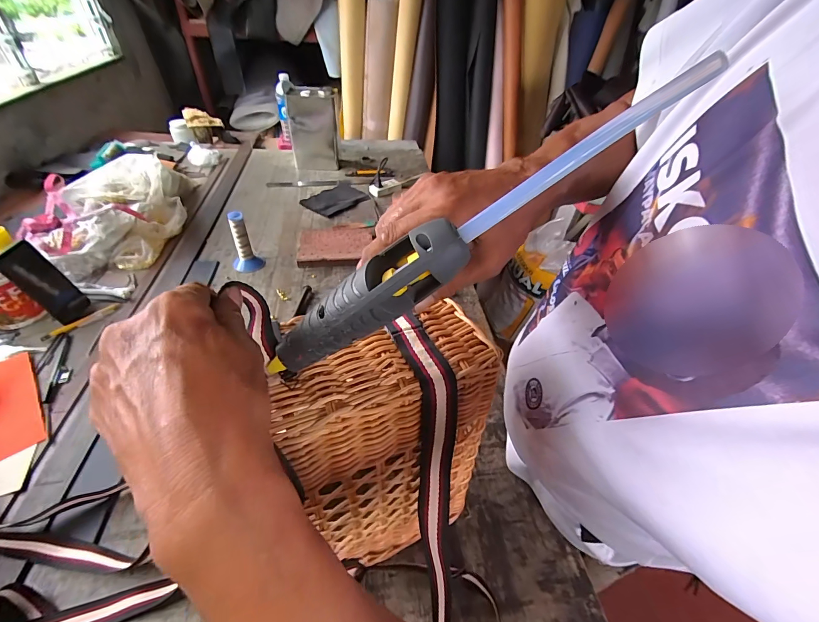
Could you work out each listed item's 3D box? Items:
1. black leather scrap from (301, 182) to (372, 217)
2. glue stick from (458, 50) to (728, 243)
[{"bbox_3d":[-0.226,-0.351,1.134,0.151,0.009,0.208,29,48,24],"label":"black leather scrap"},{"bbox_3d":[0.086,-0.079,0.189,0.138,0.007,0.008,-33,42,17],"label":"glue stick"}]

